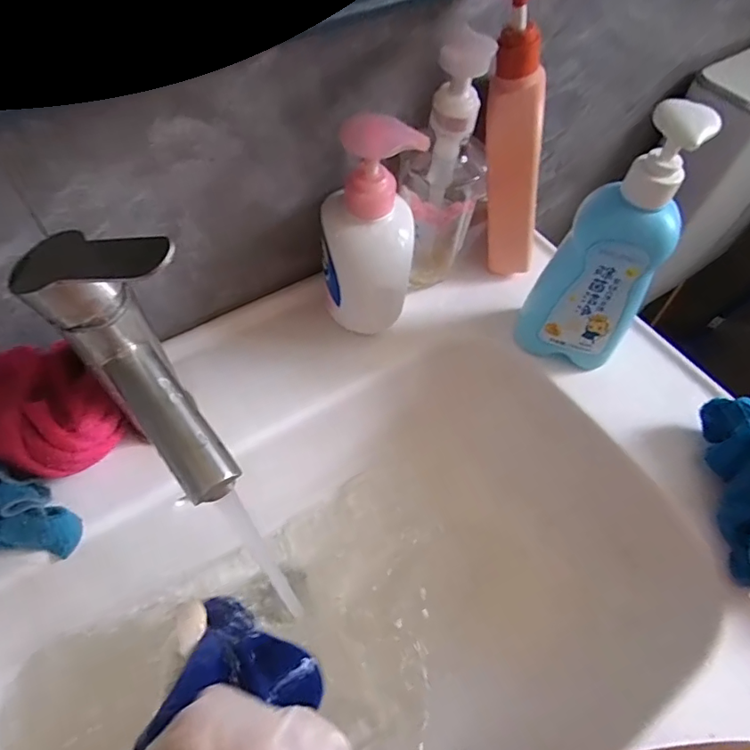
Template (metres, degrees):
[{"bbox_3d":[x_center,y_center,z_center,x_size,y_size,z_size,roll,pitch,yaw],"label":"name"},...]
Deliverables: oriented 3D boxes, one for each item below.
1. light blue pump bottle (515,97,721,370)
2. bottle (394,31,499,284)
[{"bbox_3d":[0.171,-0.082,0.365,0.075,0.211,0.042,22,59,10],"label":"light blue pump bottle"},{"bbox_3d":[0.053,-0.154,0.402,0.065,0.200,0.058,-9,58,-9],"label":"bottle"}]

